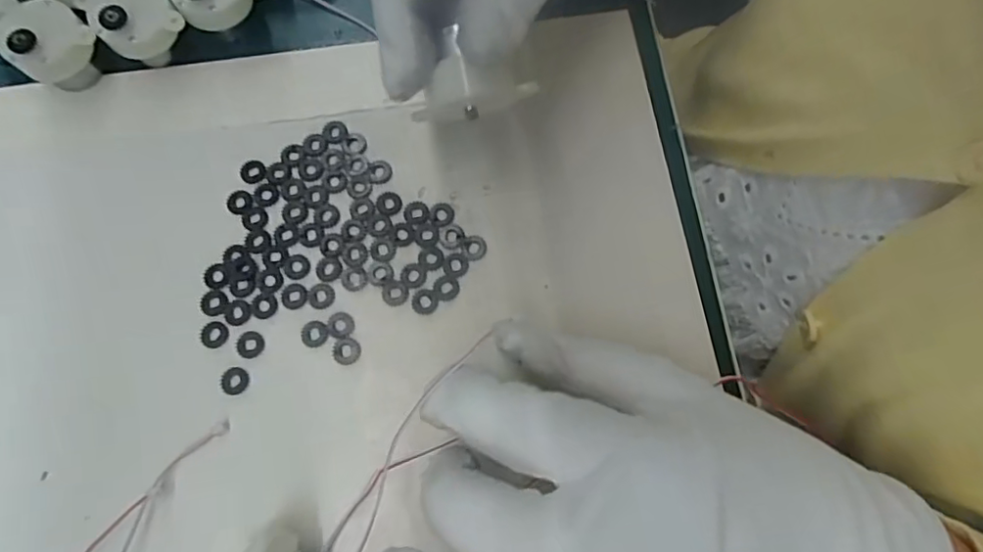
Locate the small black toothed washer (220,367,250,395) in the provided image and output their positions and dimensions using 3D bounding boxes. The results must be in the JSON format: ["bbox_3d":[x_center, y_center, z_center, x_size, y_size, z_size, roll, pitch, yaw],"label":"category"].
[{"bbox_3d":[-0.100,0.041,0.223,0.011,0.004,0.010,0,74,0],"label":"small black toothed washer"}]

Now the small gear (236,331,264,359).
[{"bbox_3d":[-0.095,0.027,0.227,0.011,0.004,0.010,19,75,5],"label":"small gear"}]

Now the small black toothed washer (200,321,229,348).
[{"bbox_3d":[-0.110,0.023,0.228,0.011,0.004,0.011,0,74,0],"label":"small black toothed washer"}]

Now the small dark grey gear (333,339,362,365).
[{"bbox_3d":[-0.057,0.029,0.227,0.011,0.004,0.011,-11,74,-3],"label":"small dark grey gear"}]

